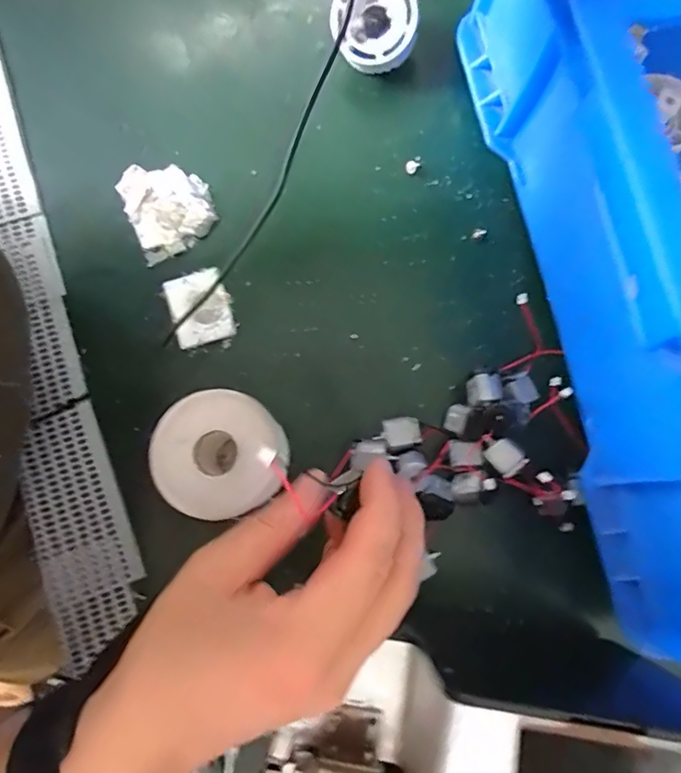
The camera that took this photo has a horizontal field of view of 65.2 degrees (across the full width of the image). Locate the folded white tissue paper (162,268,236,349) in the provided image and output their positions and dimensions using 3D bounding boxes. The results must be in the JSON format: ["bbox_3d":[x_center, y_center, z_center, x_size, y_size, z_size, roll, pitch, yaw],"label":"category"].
[{"bbox_3d":[-0.089,-0.051,0.338,0.037,0.004,0.046,-18,79,-5],"label":"folded white tissue paper"}]

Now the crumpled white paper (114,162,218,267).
[{"bbox_3d":[-0.113,-0.119,0.350,0.053,0.006,0.064,-24,81,-8],"label":"crumpled white paper"}]

